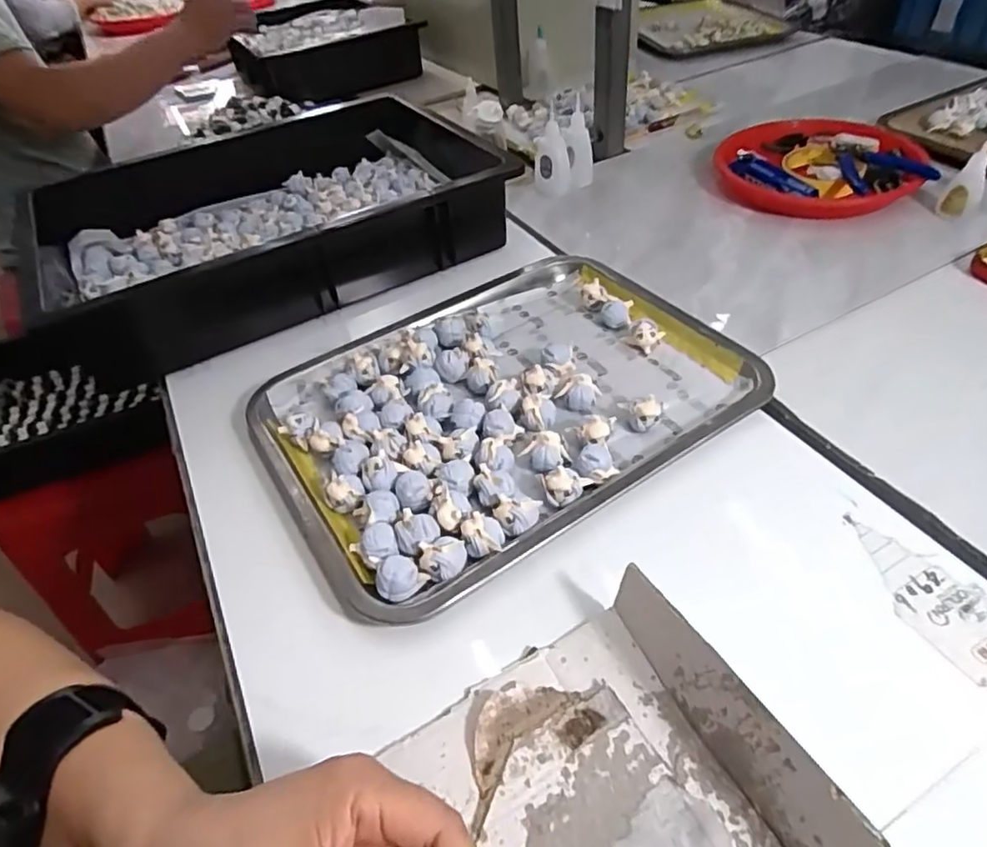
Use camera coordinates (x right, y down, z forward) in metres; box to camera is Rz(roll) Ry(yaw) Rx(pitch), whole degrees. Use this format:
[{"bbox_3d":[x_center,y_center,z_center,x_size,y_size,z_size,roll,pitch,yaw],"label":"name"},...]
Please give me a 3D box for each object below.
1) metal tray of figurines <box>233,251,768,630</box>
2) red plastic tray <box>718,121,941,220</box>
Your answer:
[{"bbox_3d":[0.004,-0.023,0.465,0.336,0.029,0.258,-28,48,-21],"label":"metal tray of figurines"},{"bbox_3d":[0.369,-0.290,0.692,0.217,0.041,0.187,26,53,29],"label":"red plastic tray"}]

